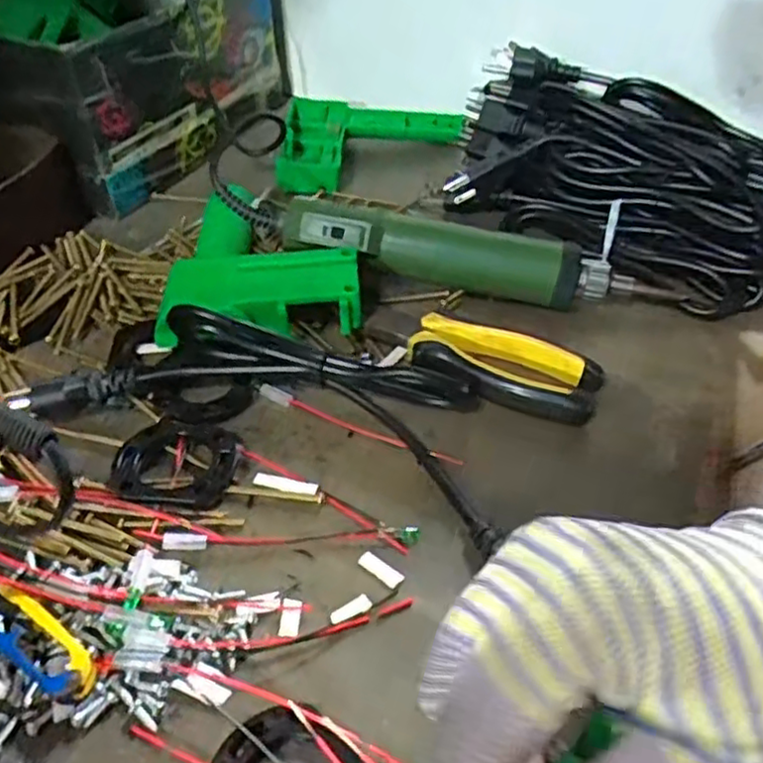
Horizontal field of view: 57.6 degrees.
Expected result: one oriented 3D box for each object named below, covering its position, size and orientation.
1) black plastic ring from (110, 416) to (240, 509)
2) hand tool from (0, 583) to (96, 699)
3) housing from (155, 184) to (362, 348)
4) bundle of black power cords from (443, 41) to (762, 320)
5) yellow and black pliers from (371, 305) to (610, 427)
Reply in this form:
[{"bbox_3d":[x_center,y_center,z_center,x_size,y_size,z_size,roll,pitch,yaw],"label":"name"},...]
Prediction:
[{"bbox_3d":[-0.099,0.037,0.339,0.055,0.009,0.056,1,43,-1],"label":"black plastic ring"},{"bbox_3d":[-0.135,0.100,0.270,0.066,0.011,0.020,28,49,25],"label":"hand tool"},{"bbox_3d":[-0.071,-0.067,0.421,0.115,0.052,0.110,-3,44,-5],"label":"housing"},{"bbox_3d":[0.184,-0.131,0.469,0.304,0.093,0.123,28,50,26],"label":"bundle of black power cords"},{"bbox_3d":[0.053,-0.012,0.383,0.129,0.018,0.047,18,46,17],"label":"yellow and black pliers"}]

